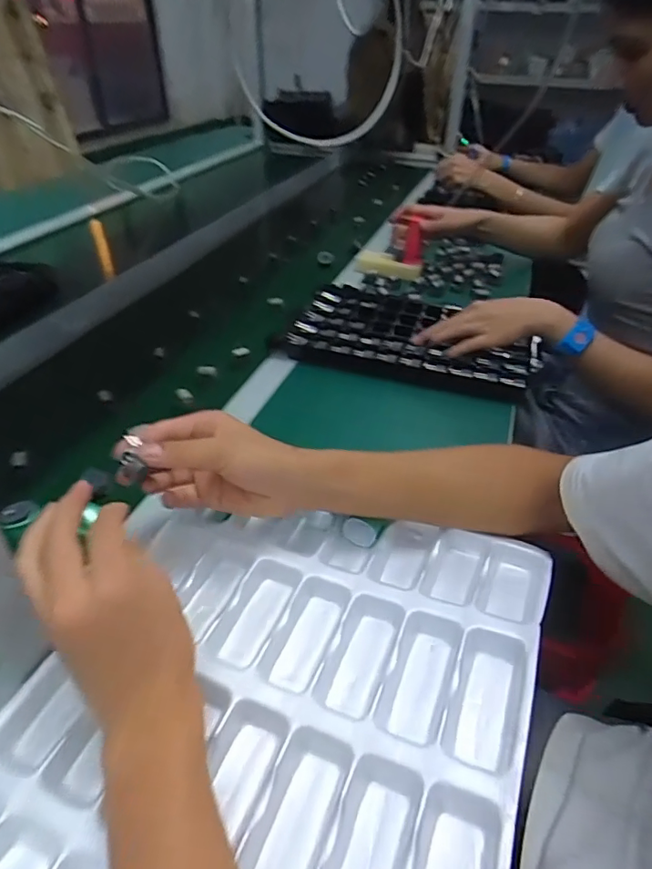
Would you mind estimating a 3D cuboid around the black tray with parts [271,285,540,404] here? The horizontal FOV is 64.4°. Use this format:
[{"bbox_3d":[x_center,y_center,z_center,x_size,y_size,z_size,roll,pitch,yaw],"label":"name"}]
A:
[{"bbox_3d":[0.128,-0.144,0.757,0.346,0.026,0.216,16,41,16],"label":"black tray with parts"}]

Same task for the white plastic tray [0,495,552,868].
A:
[{"bbox_3d":[-0.049,0.187,0.342,0.328,0.045,0.420,16,41,15],"label":"white plastic tray"}]

